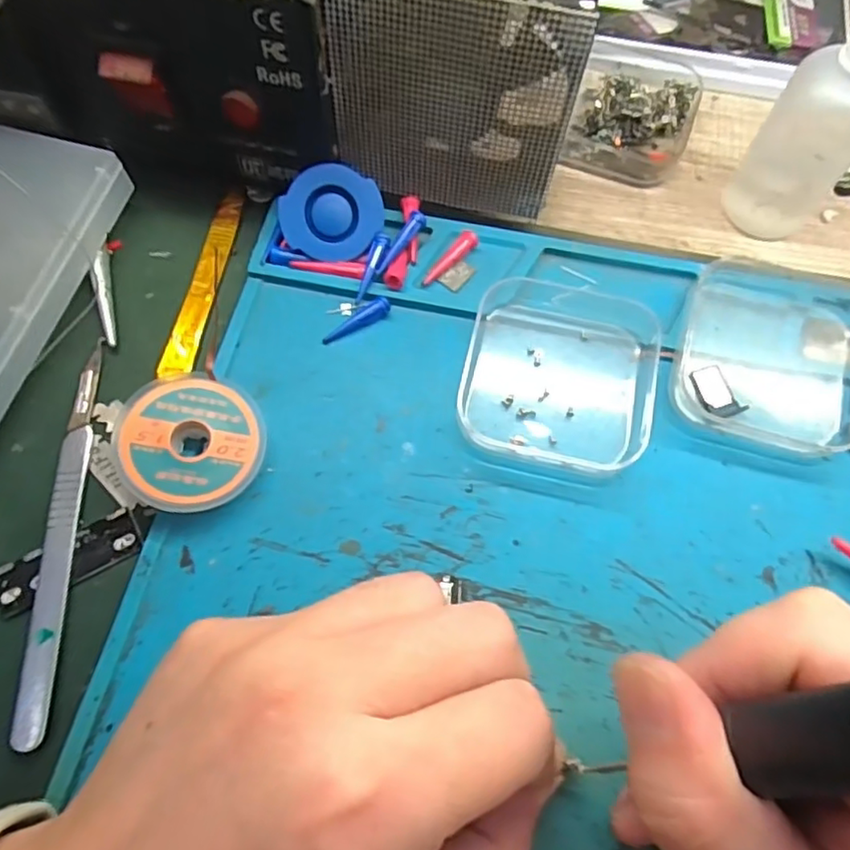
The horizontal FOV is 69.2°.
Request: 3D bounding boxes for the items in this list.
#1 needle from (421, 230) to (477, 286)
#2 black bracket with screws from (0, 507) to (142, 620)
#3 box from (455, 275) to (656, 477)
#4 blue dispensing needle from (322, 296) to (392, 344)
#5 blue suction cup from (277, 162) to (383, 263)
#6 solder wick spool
[{"bbox_3d":[0.010,-0.063,0.235,0.006,0.006,0.029,37,72,14],"label":"needle"},{"bbox_3d":[-0.113,0.043,0.194,0.044,0.004,0.017,-30,71,-13],"label":"black bracket with screws"},{"bbox_3d":[0.048,-0.021,0.215,0.065,0.014,0.070,12,68,4],"label":"box"},{"bbox_3d":[-0.025,-0.038,0.227,0.028,0.006,0.006,-30,71,-12],"label":"blue dispensing needle"},{"bbox_3d":[-0.035,-0.079,0.230,0.034,0.004,0.035,39,95,-14],"label":"blue suction cup"},{"bbox_3d":[-0.075,0.006,0.200,0.044,0.010,0.044,4,70,-12],"label":"solder wick spool"}]

